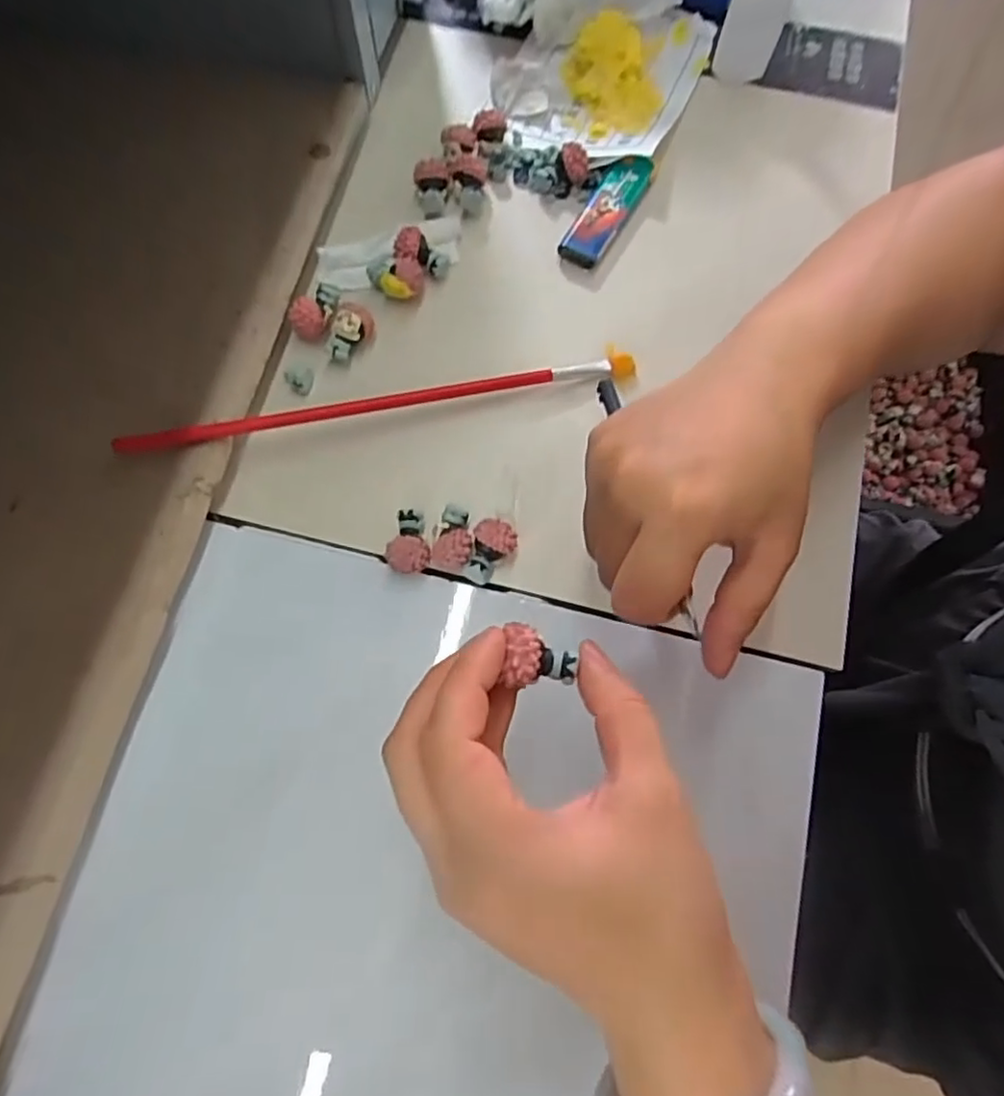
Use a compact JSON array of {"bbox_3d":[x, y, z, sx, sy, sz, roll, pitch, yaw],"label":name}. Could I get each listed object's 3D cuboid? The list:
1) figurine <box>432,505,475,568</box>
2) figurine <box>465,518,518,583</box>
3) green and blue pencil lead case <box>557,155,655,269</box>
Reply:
[{"bbox_3d":[-0.022,-0.004,0.296,0.018,0.020,0.030,0,73,1],"label":"figurine"},{"bbox_3d":[-0.004,0.003,0.296,0.019,0.017,0.028,10,73,4],"label":"figurine"},{"bbox_3d":[0.057,-0.183,0.353,0.023,0.013,0.071,28,75,9],"label":"green and blue pencil lead case"}]

